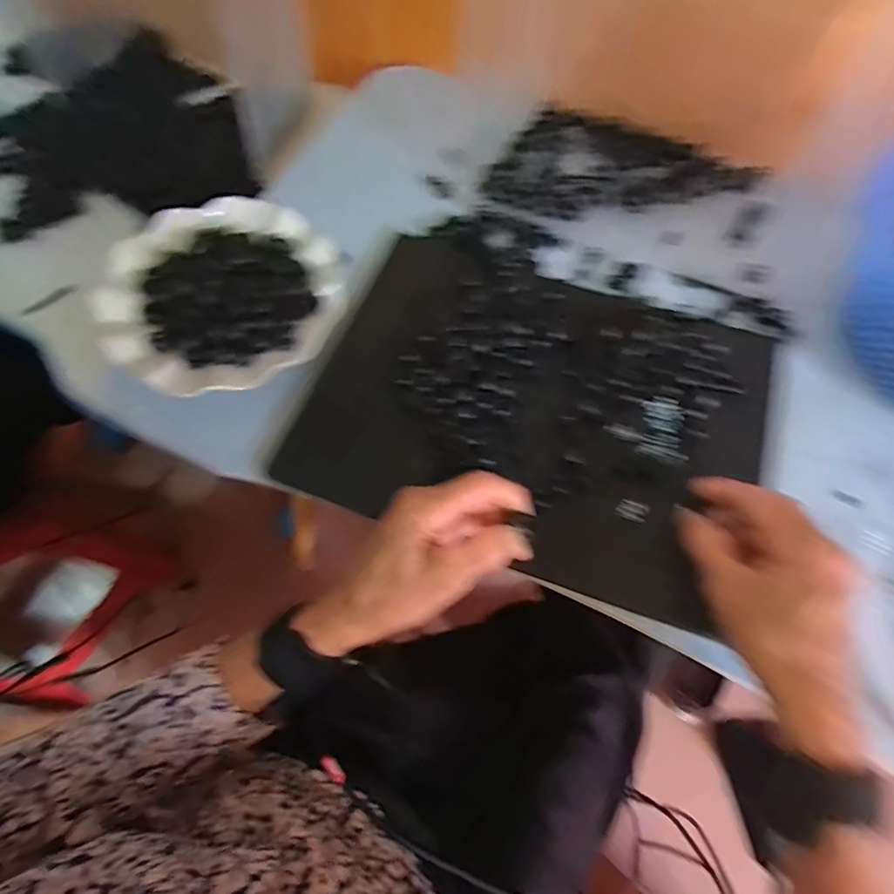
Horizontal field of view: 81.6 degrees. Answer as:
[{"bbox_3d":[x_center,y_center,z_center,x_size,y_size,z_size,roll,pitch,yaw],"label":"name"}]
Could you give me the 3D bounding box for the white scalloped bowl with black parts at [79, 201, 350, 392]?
[{"bbox_3d":[-0.166,-0.117,0.391,0.177,0.043,0.149,-34,69,-14],"label":"white scalloped bowl with black parts"}]

